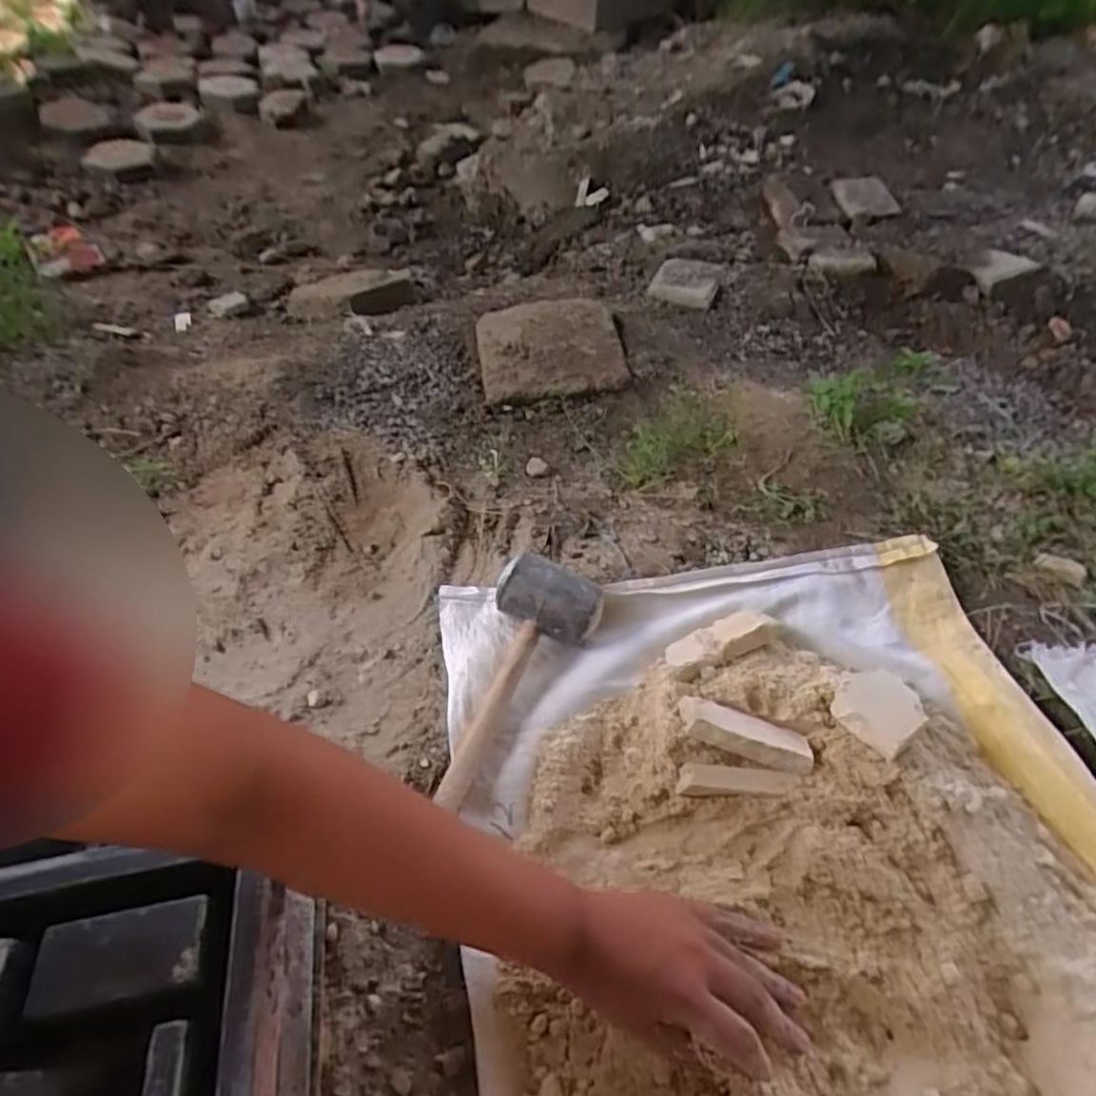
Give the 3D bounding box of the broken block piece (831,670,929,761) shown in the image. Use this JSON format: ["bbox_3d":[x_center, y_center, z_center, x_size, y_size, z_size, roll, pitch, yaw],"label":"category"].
[{"bbox_3d":[0.281,0.134,0.556,0.077,0.019,0.066,-22,37,-29],"label":"broken block piece"}]

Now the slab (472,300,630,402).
[{"bbox_3d":[0.002,-0.291,0.953,0.203,0.049,0.201,-6,50,-4],"label":"slab"}]

